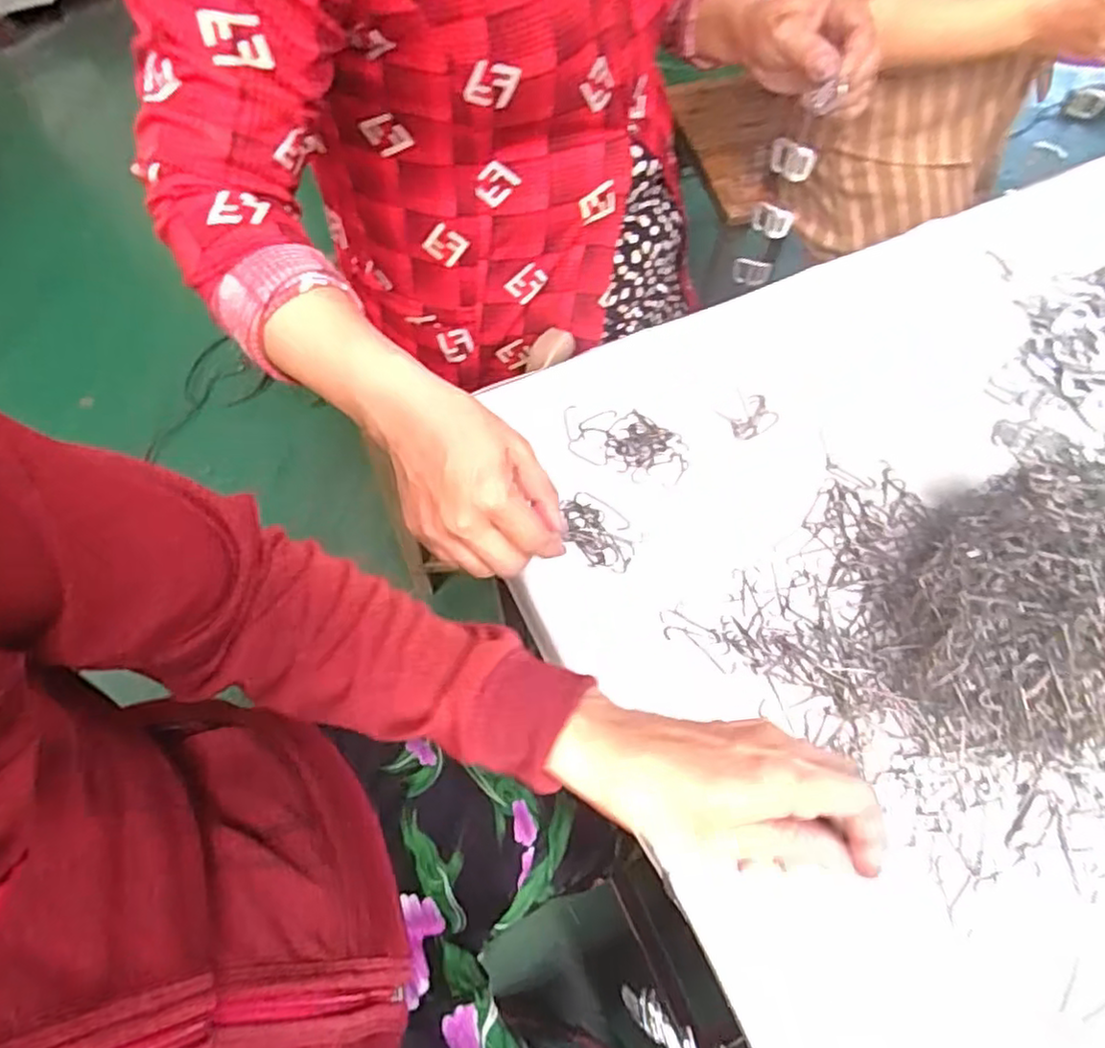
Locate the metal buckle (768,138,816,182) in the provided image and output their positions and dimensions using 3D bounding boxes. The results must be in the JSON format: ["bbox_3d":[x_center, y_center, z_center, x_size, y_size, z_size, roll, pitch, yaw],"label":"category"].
[{"bbox_3d":[0.188,-0.285,0.523,0.034,0.027,0.007,32,67,13],"label":"metal buckle"}]

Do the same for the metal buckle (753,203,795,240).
[{"bbox_3d":[0.187,-0.259,0.570,0.033,0.024,0.011,36,68,14],"label":"metal buckle"}]

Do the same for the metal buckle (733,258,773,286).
[{"bbox_3d":[0.187,-0.235,0.617,0.036,0.025,0.011,0,62,0],"label":"metal buckle"}]

